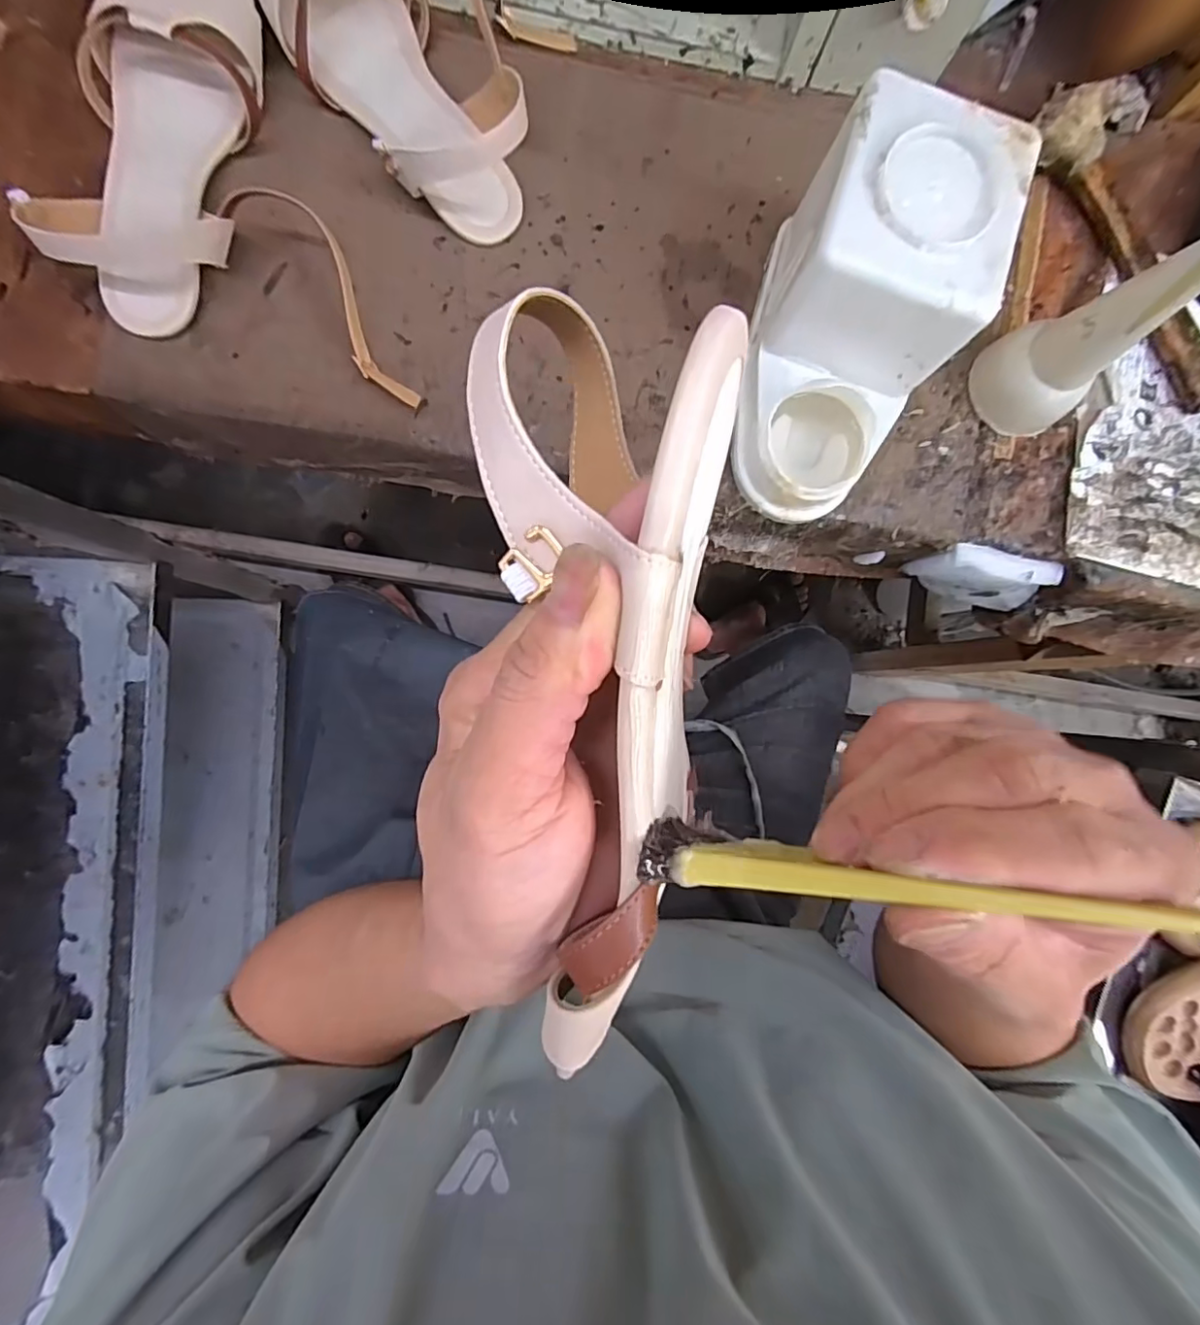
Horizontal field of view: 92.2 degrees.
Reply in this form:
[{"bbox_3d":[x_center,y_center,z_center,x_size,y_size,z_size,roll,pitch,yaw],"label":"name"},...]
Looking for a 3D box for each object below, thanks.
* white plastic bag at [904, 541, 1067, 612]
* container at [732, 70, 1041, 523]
[{"bbox_3d":[0.293,-0.064,0.444,0.087,0.077,0.019,13,86,-4],"label":"white plastic bag"},{"bbox_3d":[0.149,-0.197,0.345,0.107,0.115,0.196,18,86,-4],"label":"container"}]

